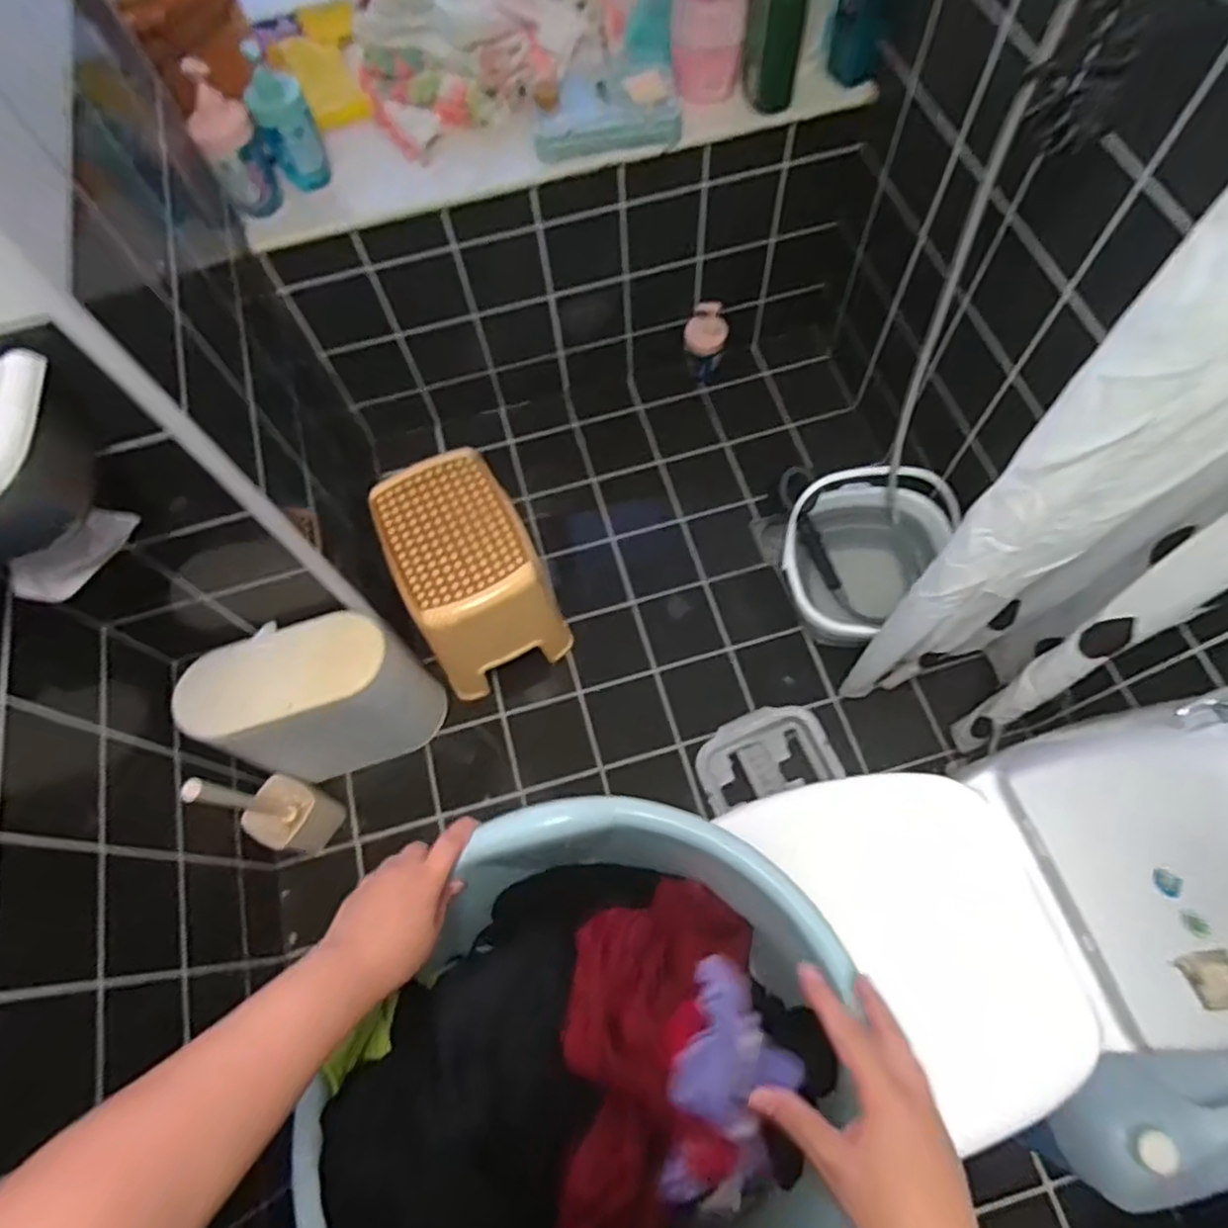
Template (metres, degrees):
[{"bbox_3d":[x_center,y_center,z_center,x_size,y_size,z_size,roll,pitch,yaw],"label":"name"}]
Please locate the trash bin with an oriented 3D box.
[{"bbox_3d":[-0.486,0.160,1.199,0.325,0.363,0.178,-27,70,-11],"label":"trash bin"}]

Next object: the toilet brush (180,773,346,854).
[{"bbox_3d":[-0.554,0.302,1.092,0.121,0.362,0.107,17,69,7],"label":"toilet brush"}]

